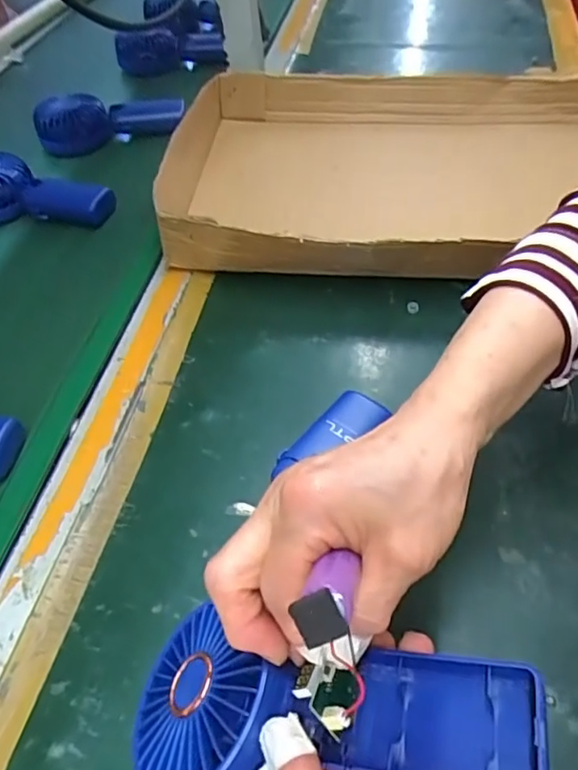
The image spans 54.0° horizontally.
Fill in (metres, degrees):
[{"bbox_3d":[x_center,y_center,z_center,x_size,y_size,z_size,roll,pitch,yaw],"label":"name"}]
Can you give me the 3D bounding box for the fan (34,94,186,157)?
[{"bbox_3d":[-0.224,-0.332,0.717,0.177,0.058,0.067,-12,50,-4],"label":"fan"}]

